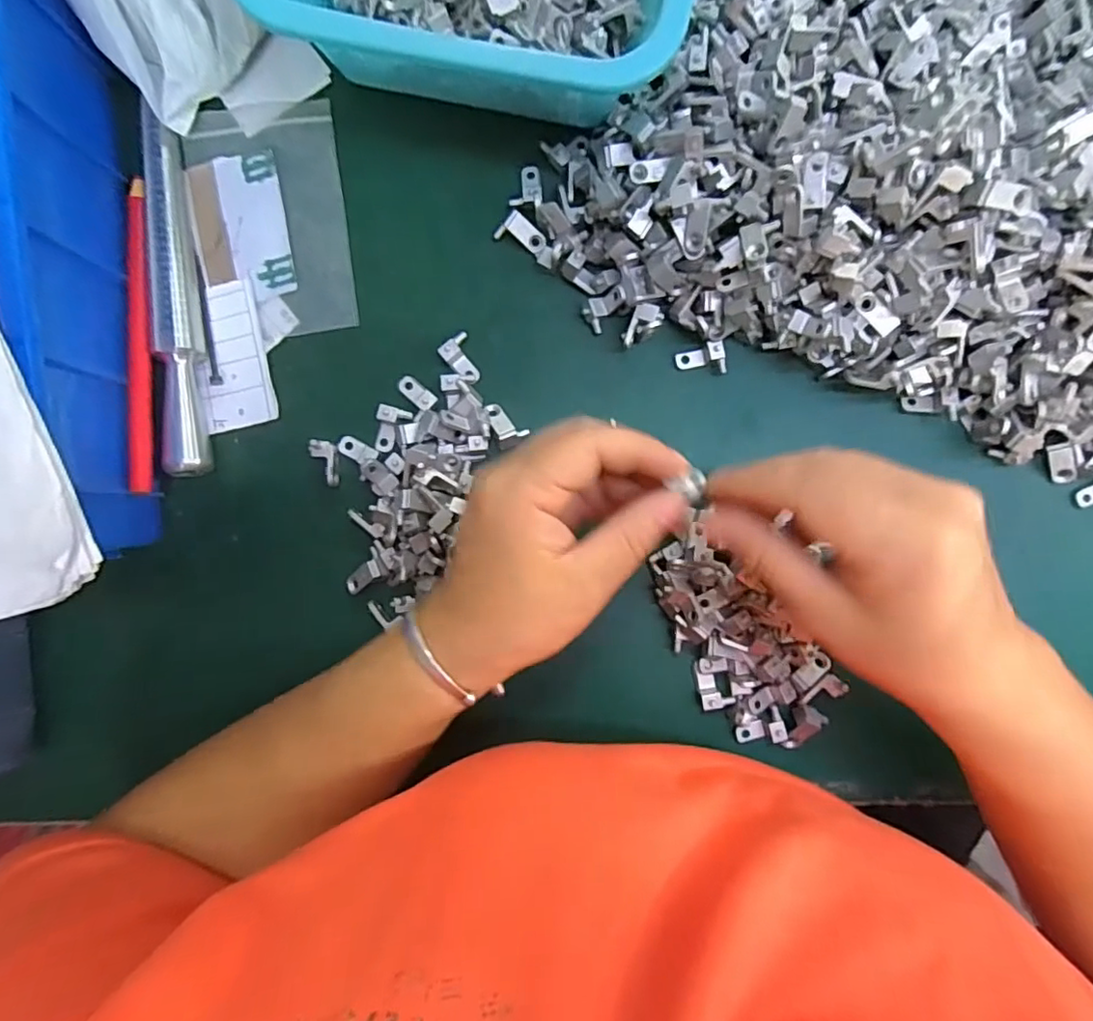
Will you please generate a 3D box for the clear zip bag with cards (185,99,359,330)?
[{"bbox_3d":[-0.145,-0.152,0.305,0.078,0.005,0.119,-7,89,1],"label":"clear zip bag with cards"}]

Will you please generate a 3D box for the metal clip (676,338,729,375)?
[{"bbox_3d":[0.080,-0.078,0.300,0.024,0.009,0.016,-3,89,1],"label":"metal clip"}]

